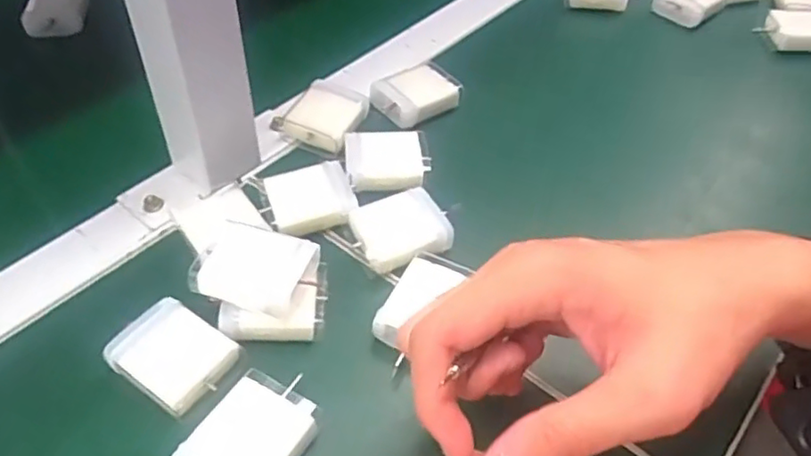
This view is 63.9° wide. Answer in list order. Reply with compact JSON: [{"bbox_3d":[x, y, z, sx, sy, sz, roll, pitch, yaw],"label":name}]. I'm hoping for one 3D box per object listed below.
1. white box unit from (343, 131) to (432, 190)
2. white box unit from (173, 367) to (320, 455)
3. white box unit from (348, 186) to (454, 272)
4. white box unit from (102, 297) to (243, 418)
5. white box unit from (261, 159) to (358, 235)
[{"bbox_3d":[-0.011,-0.043,0.398,0.049,0.010,0.045,-5,47,-4],"label":"white box unit"},{"bbox_3d":[-0.067,0.095,0.278,0.041,0.018,0.059,25,51,22],"label":"white box unit"},{"bbox_3d":[-0.002,0.001,0.363,0.049,0.018,0.042,-15,48,-14],"label":"white box unit"},{"bbox_3d":[-0.109,0.059,0.305,0.051,0.011,0.041,24,51,22],"label":"white box unit"},{"bbox_3d":[-0.055,-0.017,0.376,0.047,0.012,0.043,-13,48,-12],"label":"white box unit"}]

